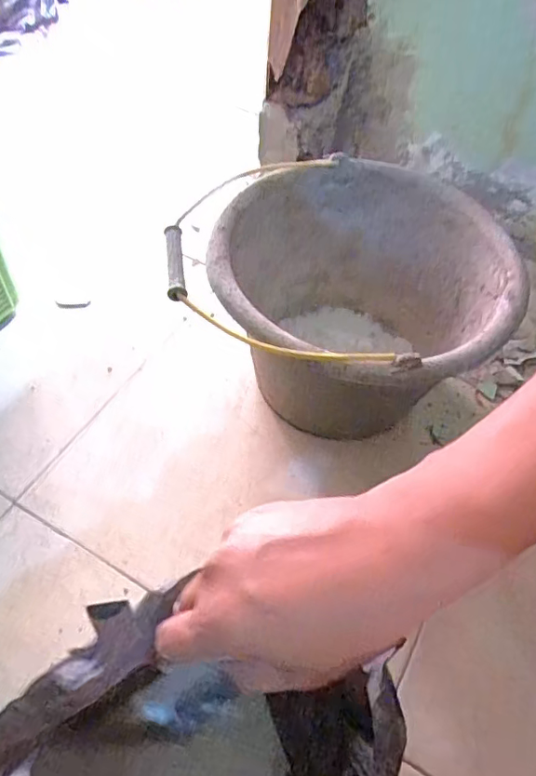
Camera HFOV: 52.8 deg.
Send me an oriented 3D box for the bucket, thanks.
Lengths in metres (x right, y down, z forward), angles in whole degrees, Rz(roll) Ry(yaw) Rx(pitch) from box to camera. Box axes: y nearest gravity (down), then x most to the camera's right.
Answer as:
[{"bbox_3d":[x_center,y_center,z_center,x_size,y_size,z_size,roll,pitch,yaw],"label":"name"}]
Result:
[{"bbox_3d":[0.081,-0.070,0.567,0.279,0.199,0.266,2,55,-2],"label":"bucket"}]

